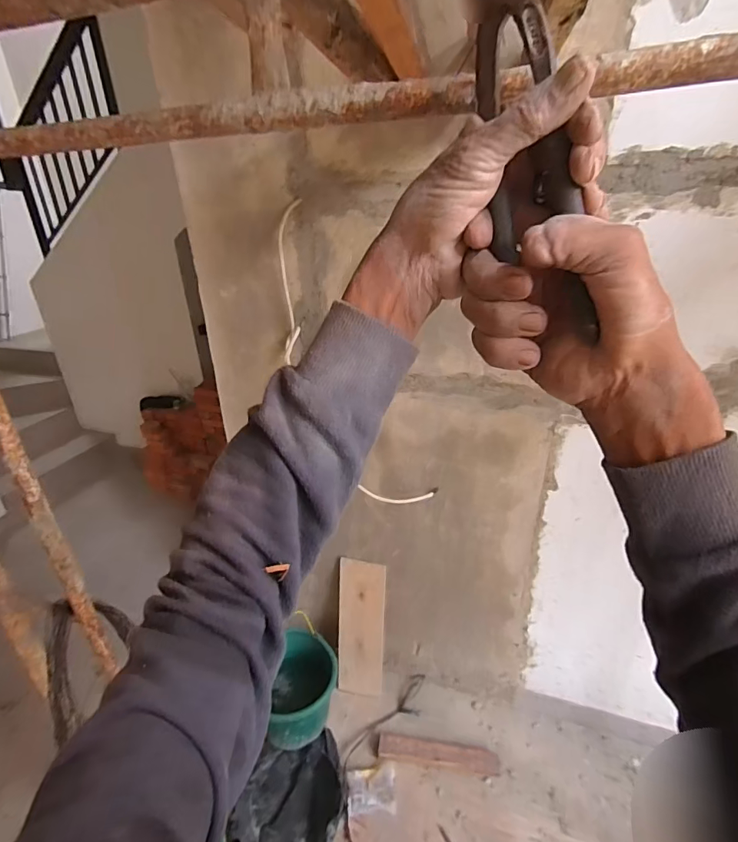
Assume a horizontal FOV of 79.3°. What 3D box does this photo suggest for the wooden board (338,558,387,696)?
[{"bbox_3d":[-0.025,0.673,1.446,0.146,0.453,0.024,3,8,10],"label":"wooden board"}]

